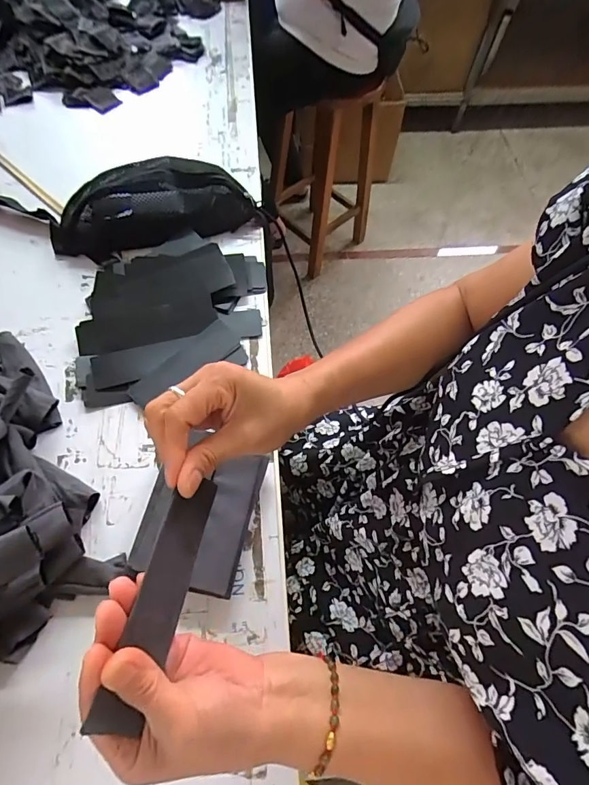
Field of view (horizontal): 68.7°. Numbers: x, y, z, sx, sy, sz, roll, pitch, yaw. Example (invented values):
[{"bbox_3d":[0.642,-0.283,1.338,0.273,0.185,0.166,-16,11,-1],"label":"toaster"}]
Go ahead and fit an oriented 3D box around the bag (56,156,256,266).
[{"bbox_3d":[-0.213,-0.280,0.640,0.299,0.079,0.119,-10,64,-7],"label":"bag"}]

